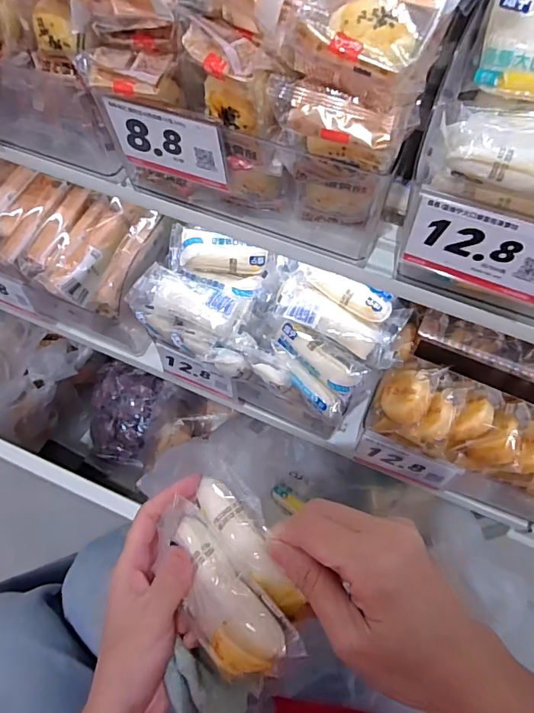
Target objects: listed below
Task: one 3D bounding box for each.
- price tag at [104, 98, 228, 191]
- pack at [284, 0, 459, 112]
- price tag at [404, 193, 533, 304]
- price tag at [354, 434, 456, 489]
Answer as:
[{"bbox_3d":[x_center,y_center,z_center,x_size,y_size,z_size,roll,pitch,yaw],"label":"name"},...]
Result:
[{"bbox_3d":[-0.076,-0.162,0.370,0.095,0.060,0.005,22,68,11],"label":"price tag"},{"bbox_3d":[0.060,-0.186,0.271,0.073,0.035,0.084,22,68,11],"label":"pack"},{"bbox_3d":[0.142,-0.070,0.316,0.096,0.059,0.010,24,68,12],"label":"price tag"},{"bbox_3d":[0.141,0.112,0.499,0.094,0.051,0.010,19,45,12],"label":"price tag"}]

